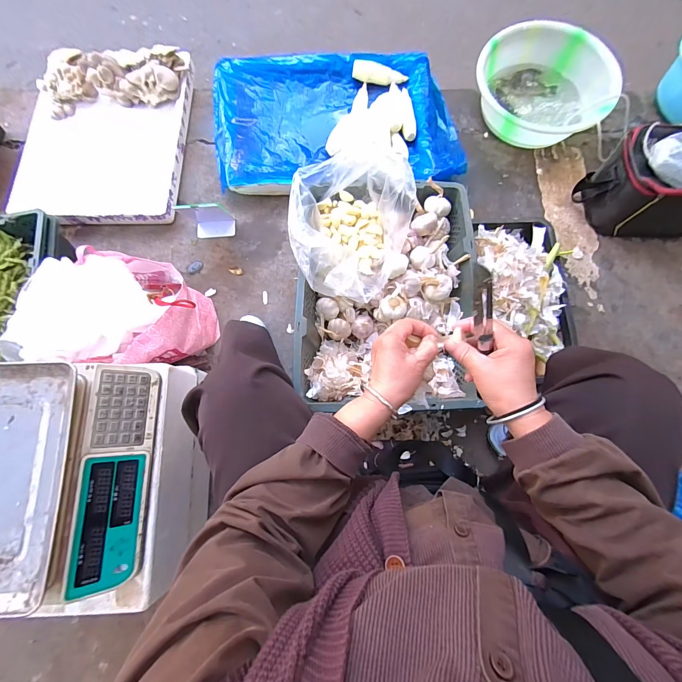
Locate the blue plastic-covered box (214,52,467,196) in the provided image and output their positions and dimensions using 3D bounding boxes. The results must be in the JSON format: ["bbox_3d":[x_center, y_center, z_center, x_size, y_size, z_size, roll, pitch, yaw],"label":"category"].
[{"bbox_3d":[-0.011,-0.664,1.011,0.721,0.071,0.475,-4,77,0],"label":"blue plastic-covered box"}]

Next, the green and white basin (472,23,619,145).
[{"bbox_3d":[0.591,-0.770,1.000,0.363,0.128,0.333,0,77,1],"label":"green and white basin"}]

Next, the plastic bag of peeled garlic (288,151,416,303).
[{"bbox_3d":[0.014,-0.214,0.628,0.218,0.126,0.268,7,77,2],"label":"plastic bag of peeled garlic"}]

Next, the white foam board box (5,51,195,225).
[{"bbox_3d":[-0.705,-0.607,1.009,0.462,0.058,0.568,-1,77,0],"label":"white foam board box"}]

